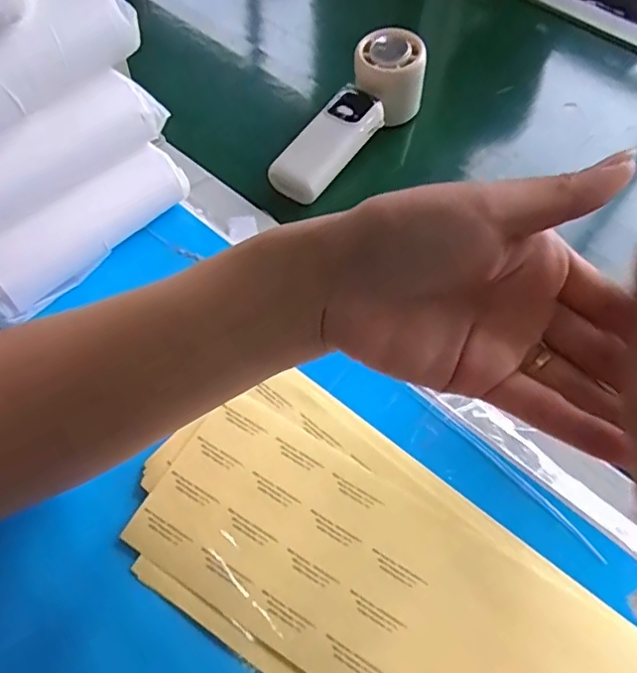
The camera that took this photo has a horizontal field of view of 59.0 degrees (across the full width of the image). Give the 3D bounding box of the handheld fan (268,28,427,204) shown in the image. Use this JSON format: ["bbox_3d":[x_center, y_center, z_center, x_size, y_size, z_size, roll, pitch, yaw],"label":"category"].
[{"bbox_3d":[0.025,-0.172,0.446,0.050,0.045,0.163,36,79,17],"label":"handheld fan"}]

